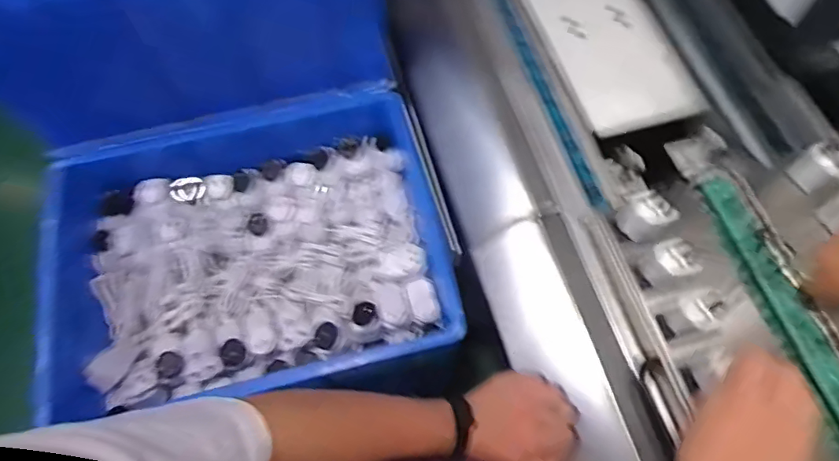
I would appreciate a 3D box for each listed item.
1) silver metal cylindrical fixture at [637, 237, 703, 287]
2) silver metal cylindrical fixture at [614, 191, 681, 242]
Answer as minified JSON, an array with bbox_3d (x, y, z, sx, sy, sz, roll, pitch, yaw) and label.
[{"bbox_3d":[0.276,0.036,0.582,0.041,0.064,0.039,0,65,1],"label":"silver metal cylindrical fixture"},{"bbox_3d":[0.259,-0.014,0.604,0.042,0.049,0.043,-33,69,-13],"label":"silver metal cylindrical fixture"}]

